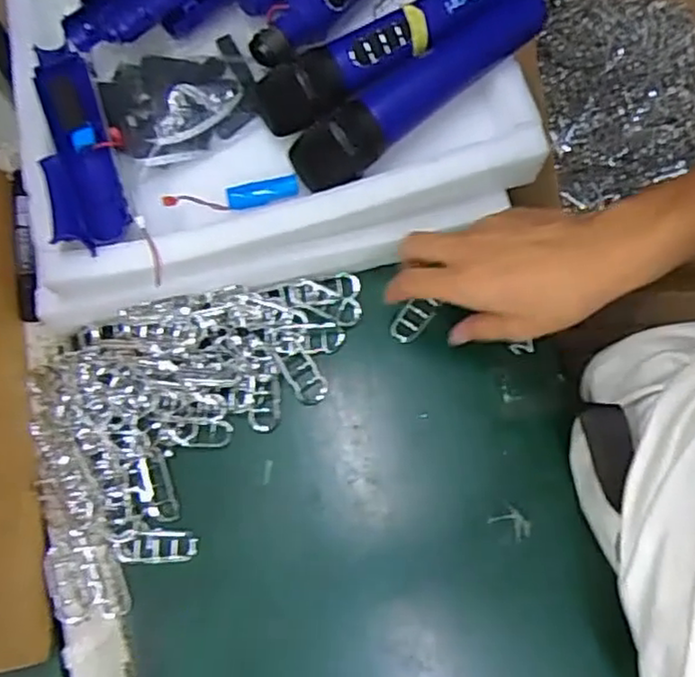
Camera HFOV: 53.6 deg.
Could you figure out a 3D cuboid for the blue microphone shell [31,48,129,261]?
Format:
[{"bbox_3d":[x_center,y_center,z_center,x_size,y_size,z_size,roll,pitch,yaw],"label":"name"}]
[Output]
[{"bbox_3d":[-0.193,-0.138,0.479,0.046,0.020,0.168,-19,70,-5],"label":"blue microphone shell"}]

